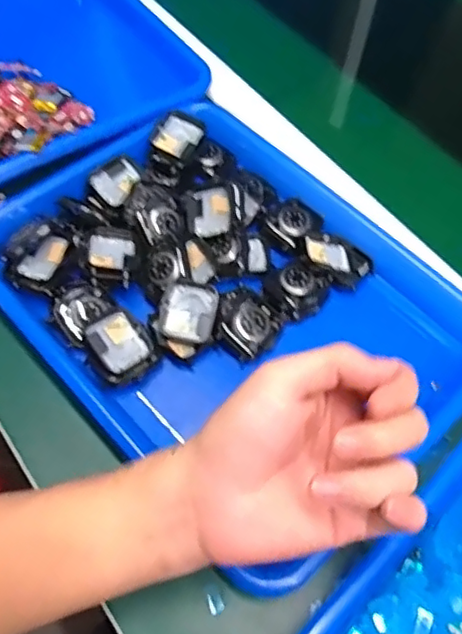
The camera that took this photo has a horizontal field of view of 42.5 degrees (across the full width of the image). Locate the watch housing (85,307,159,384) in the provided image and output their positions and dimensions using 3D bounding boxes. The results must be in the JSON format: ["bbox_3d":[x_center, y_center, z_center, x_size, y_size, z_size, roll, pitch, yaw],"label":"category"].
[{"bbox_3d":[-0.076,0.020,0.404,0.041,0.013,0.046,-40,69,-22],"label":"watch housing"}]

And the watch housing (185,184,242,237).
[{"bbox_3d":[-0.012,-0.081,0.458,0.043,0.014,0.039,-11,79,7],"label":"watch housing"}]

